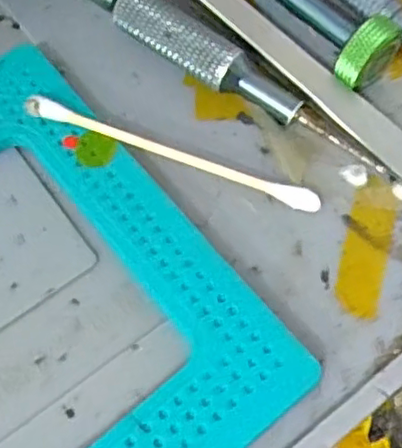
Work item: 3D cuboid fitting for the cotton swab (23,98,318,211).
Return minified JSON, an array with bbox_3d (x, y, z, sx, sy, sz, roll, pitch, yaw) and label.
[{"bbox_3d":[-0.006,-0.017,0.152,0.072,0.009,0.005,18,66,7],"label":"cotton swab"}]

